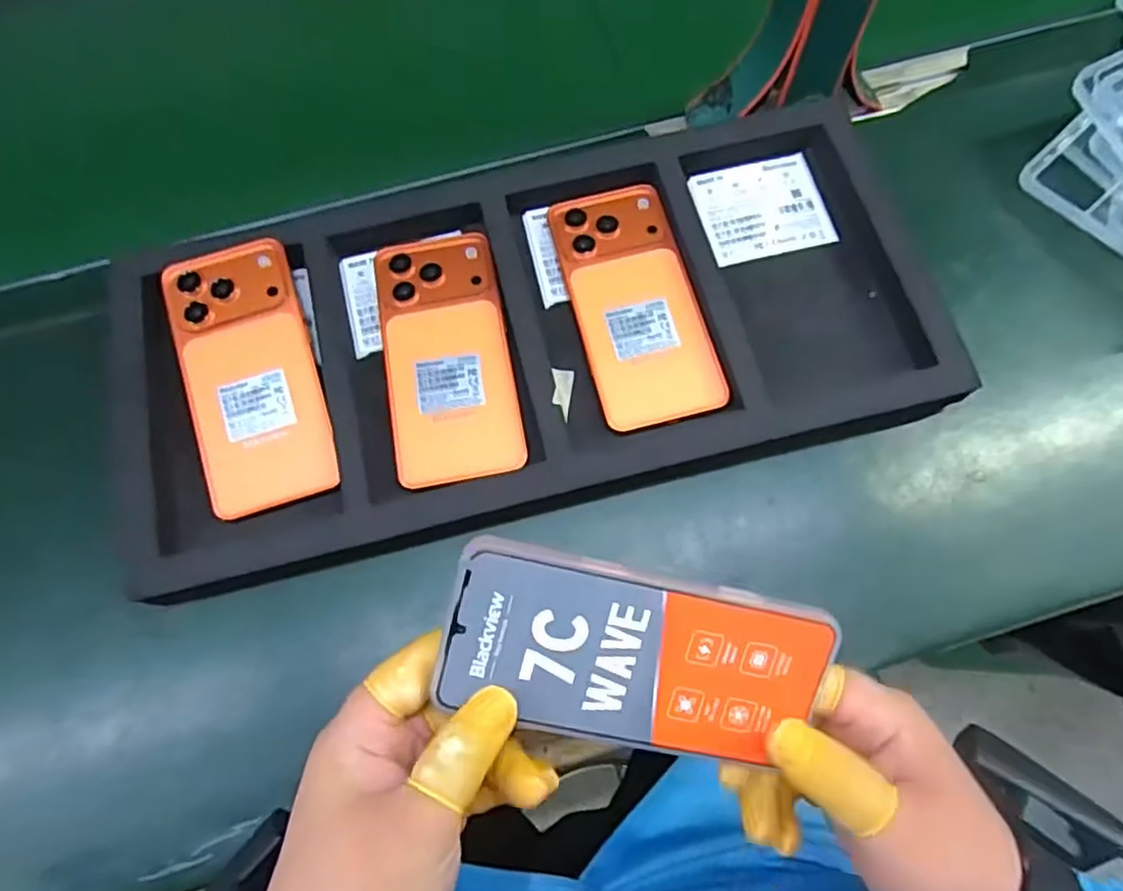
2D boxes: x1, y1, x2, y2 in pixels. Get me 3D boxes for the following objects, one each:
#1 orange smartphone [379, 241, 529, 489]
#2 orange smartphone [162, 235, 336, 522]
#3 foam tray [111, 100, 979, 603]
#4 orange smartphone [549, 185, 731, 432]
[{"bbox_3d":[-0.070,-0.057,0.410,0.075,0.008,0.161,-10,71,-2],"label":"orange smartphone"},{"bbox_3d":[-0.184,-0.044,0.396,0.073,0.014,0.163,-17,71,-4],"label":"orange smartphone"},{"bbox_3d":[-0.021,-0.074,0.406,0.483,0.025,0.225,-13,75,-5],"label":"foam tray"},{"bbox_3d":[0.045,-0.090,0.417,0.074,0.009,0.161,-14,71,-3],"label":"orange smartphone"}]

